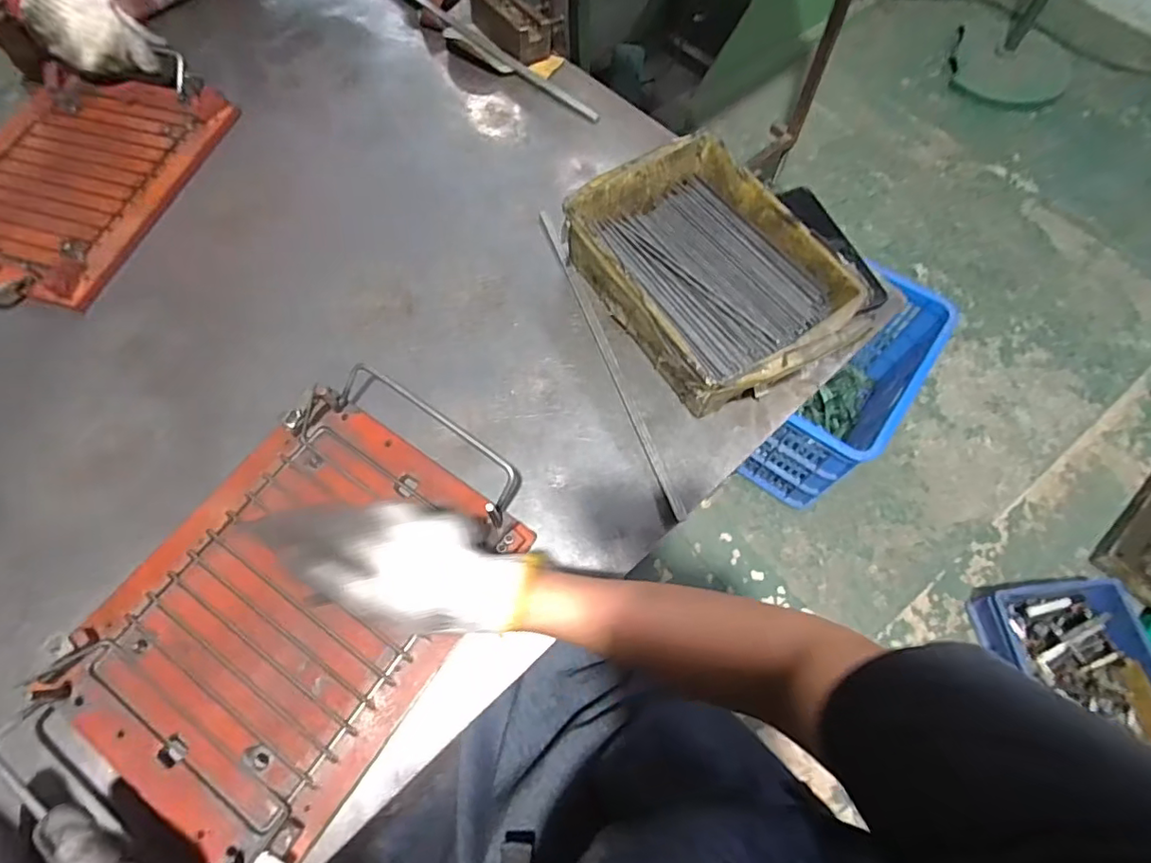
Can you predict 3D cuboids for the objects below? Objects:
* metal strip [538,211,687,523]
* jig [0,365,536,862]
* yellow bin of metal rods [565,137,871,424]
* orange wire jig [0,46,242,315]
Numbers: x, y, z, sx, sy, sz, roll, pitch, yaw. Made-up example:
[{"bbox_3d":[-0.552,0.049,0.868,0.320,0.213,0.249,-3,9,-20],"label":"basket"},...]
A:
[{"bbox_3d":[0.028,-0.082,0.552,0.009,0.010,0.362,-19,70,-8],"label":"metal strip"},{"bbox_3d":[-0.215,0.129,0.447,0.236,0.028,0.365,33,72,12],"label":"jig"},{"bbox_3d":[0.124,-0.152,0.545,0.177,0.074,0.254,-30,72,-11],"label":"yellow bin of metal rods"},{"bbox_3d":[-0.571,-0.284,0.631,0.268,0.031,0.328,13,69,5],"label":"orange wire jig"}]

